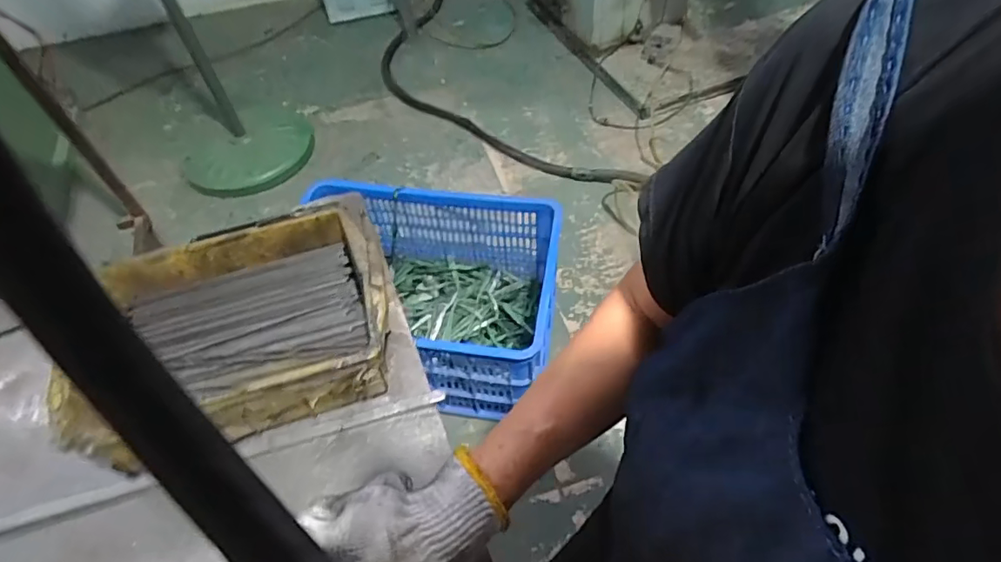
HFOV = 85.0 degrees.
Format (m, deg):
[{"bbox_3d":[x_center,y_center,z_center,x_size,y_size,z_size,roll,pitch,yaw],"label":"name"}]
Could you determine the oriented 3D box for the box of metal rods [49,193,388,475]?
[{"bbox_3d":[-0.222,0.044,0.485,0.245,0.079,0.176,-17,54,-9],"label":"box of metal rods"}]

